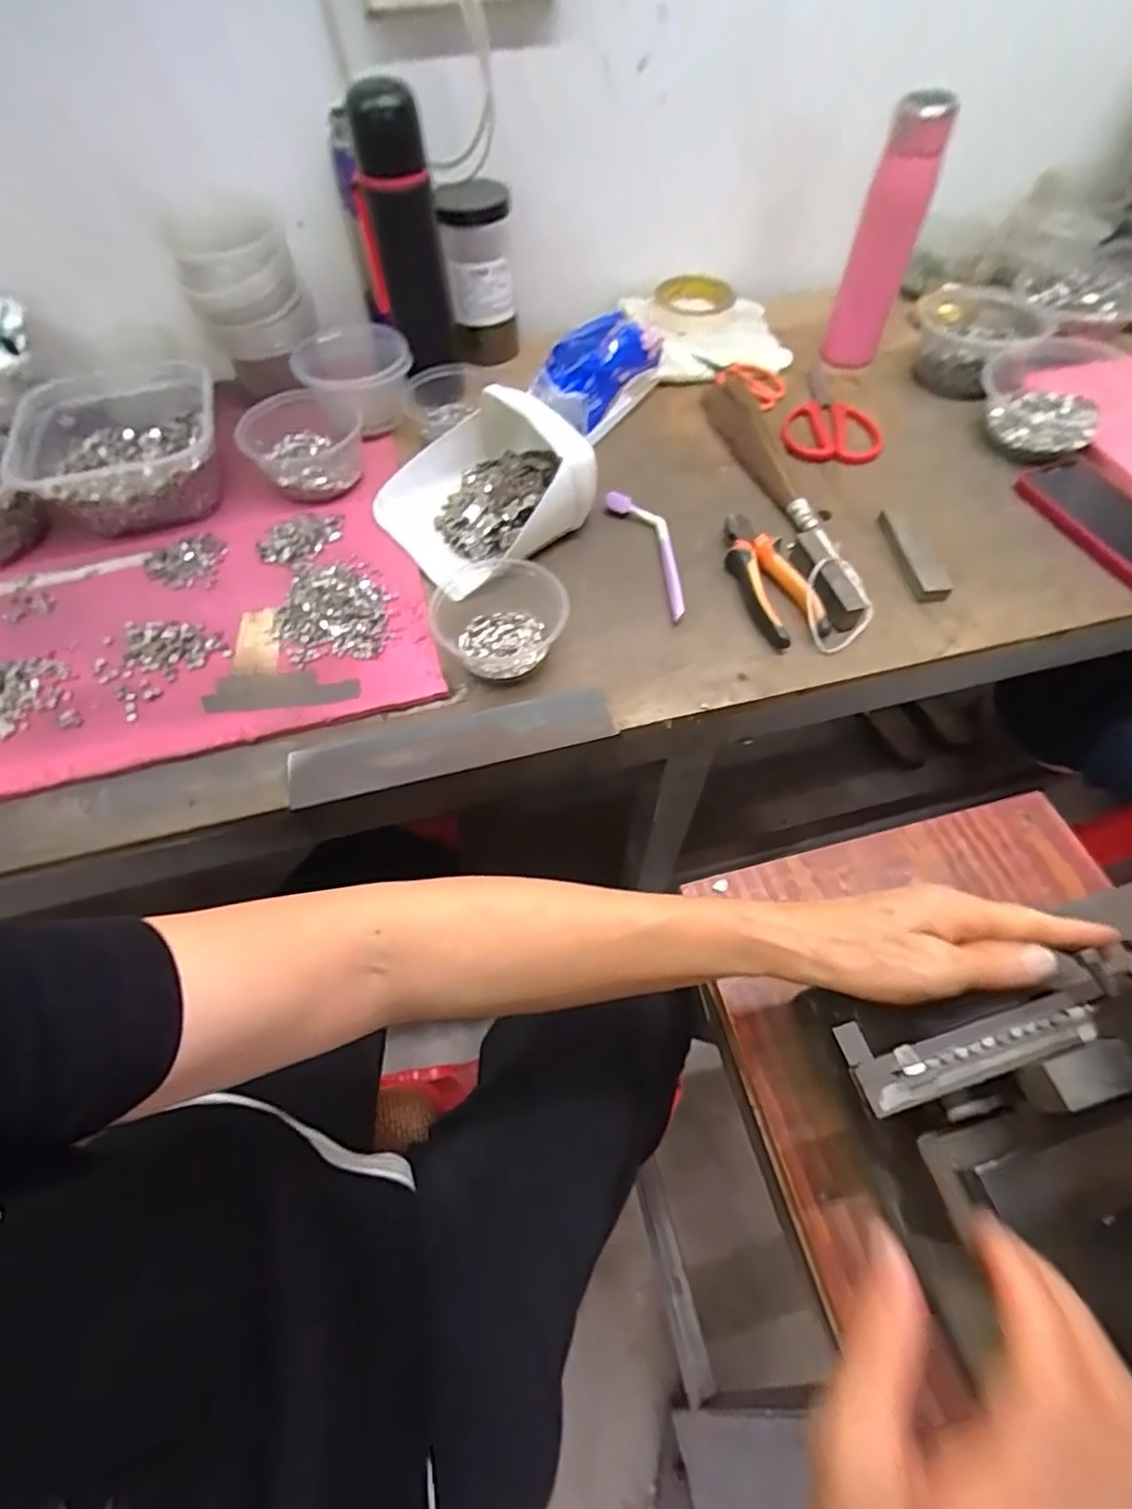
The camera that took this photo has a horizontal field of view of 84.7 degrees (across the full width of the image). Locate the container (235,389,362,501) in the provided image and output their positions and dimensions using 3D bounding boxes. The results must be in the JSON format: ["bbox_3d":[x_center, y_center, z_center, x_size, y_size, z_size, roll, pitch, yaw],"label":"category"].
[{"bbox_3d":[-0.255,-0.304,0.614,0.109,0.059,0.102,-8,61,-3],"label":"container"}]

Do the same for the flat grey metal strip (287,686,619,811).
[{"bbox_3d":[-0.085,-0.009,0.474,0.244,0.005,0.050,-14,62,-6],"label":"flat grey metal strip"}]

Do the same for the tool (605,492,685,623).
[{"bbox_3d":[0.086,-0.188,0.572,0.043,0.022,0.153,-20,62,-10],"label":"tool"}]

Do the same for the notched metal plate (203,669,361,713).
[{"bbox_3d":[-0.227,-0.053,0.499,0.120,0.005,0.036,-4,61,-1],"label":"notched metal plate"}]

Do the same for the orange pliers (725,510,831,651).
[{"bbox_3d":[0.175,-0.158,0.548,0.049,0.026,0.146,-19,60,-9],"label":"orange pliers"}]

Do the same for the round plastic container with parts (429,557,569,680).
[{"bbox_3d":[-0.061,-0.116,0.524,0.111,0.037,0.110,0,61,1],"label":"round plastic container with parts"}]

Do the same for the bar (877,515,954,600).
[{"bbox_3d":[0.319,-0.183,0.566,0.030,0.018,0.110,-4,58,0],"label":"bar"}]

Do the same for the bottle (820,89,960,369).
[{"bbox_3d":[0.332,-0.534,0.651,0.064,0.212,0.063,18,61,12],"label":"bottle"}]

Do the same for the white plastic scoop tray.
[{"bbox_3d":[-0.072,-0.249,0.574,0.188,0.087,0.152,-35,66,-17],"label":"white plastic scoop tray"}]

